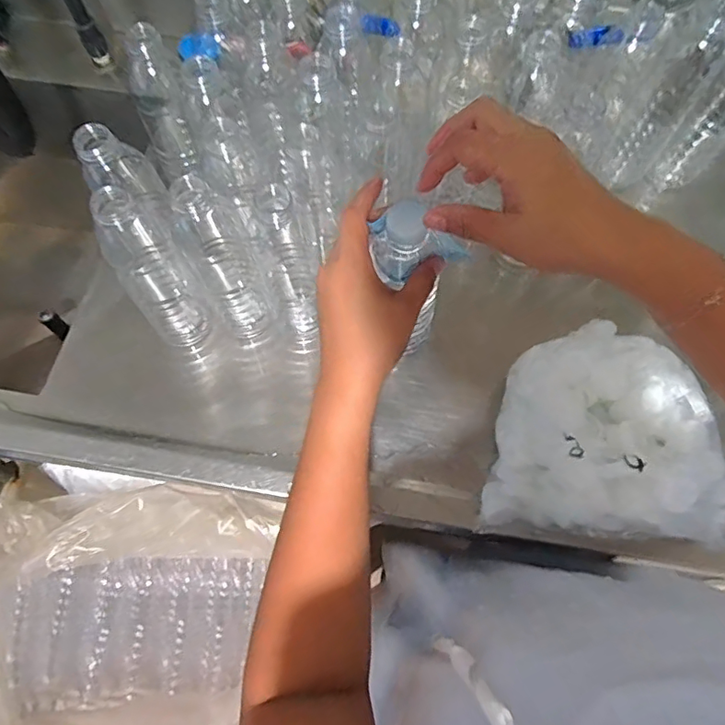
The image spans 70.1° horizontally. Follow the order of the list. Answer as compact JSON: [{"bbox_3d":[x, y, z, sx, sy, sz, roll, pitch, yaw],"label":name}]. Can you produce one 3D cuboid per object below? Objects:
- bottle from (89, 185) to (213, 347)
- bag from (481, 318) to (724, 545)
[{"bbox_3d":[-0.196,-0.084,0.480,0.053,0.219,0.057,-29,70,-12],"label":"bottle"},{"bbox_3d":[0.223,0.057,0.477,0.205,0.085,0.187,4,67,1],"label":"bag"}]

